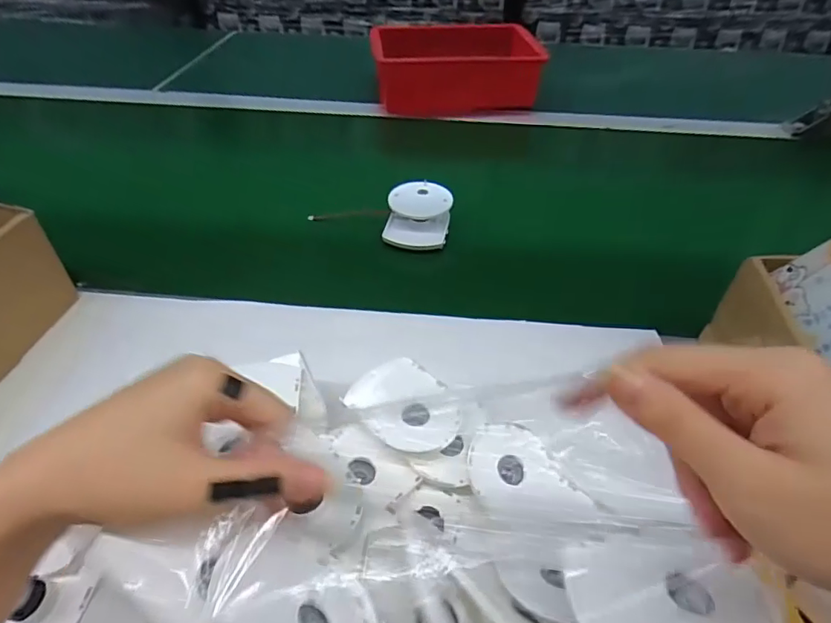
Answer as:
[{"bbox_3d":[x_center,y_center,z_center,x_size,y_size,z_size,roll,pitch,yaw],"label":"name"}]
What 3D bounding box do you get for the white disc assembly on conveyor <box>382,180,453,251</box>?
[{"bbox_3d":[0.003,-0.096,0.511,0.061,0.028,0.073,6,44,6],"label":"white disc assembly on conveyor"}]

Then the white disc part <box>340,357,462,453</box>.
[{"bbox_3d":[-0.005,0.062,0.333,0.057,0.011,0.071,-30,51,-28],"label":"white disc part"}]

